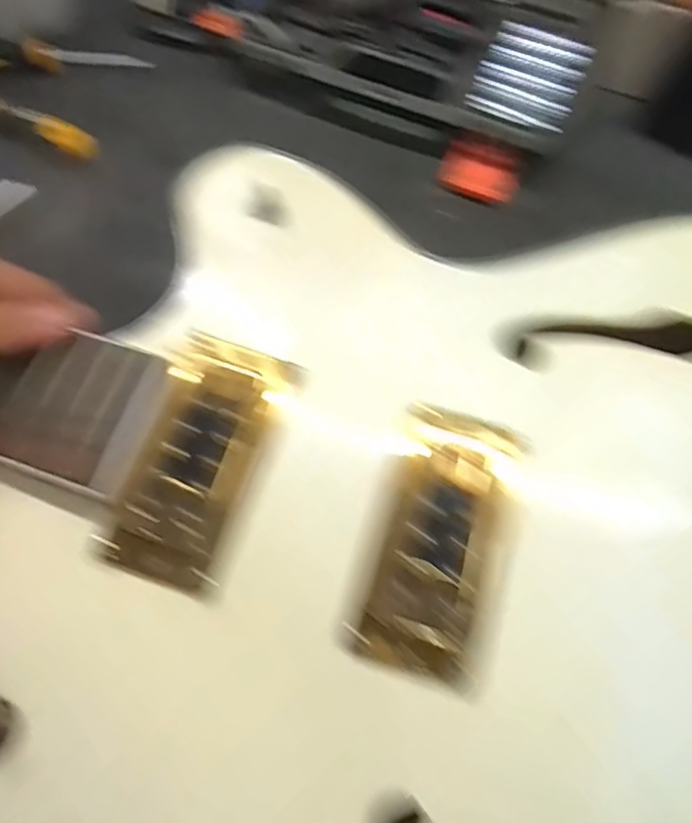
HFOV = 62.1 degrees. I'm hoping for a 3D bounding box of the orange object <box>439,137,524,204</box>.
[{"bbox_3d":[0.098,-0.171,0.402,0.045,0.018,0.040,24,98,10],"label":"orange object"}]

